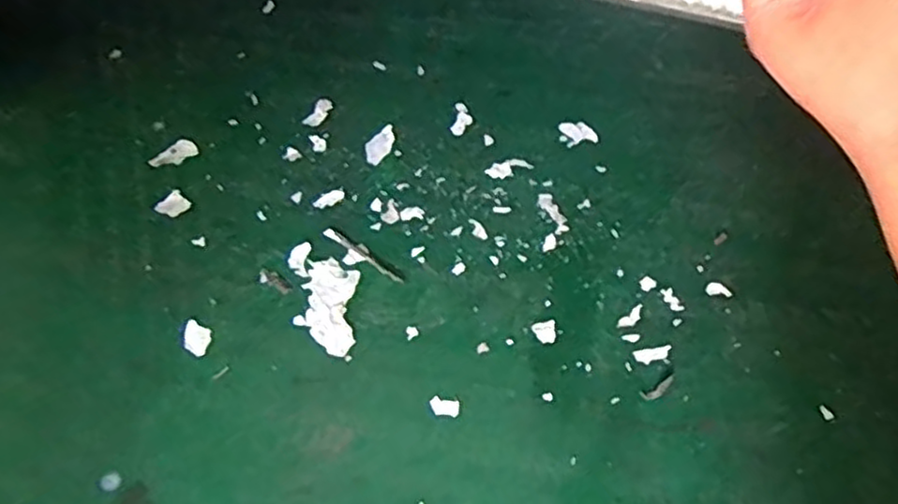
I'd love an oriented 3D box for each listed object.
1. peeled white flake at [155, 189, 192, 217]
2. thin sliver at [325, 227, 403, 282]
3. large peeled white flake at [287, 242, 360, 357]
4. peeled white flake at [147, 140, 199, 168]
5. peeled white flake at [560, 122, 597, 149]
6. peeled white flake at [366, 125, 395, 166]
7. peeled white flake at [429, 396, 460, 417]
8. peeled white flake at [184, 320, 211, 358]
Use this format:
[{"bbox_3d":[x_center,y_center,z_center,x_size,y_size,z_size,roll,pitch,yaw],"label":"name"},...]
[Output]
[{"bbox_3d":[-0.290,-0.050,0.746,0.029,0.006,0.030,29,62,16],"label":"peeled white flake"},{"bbox_3d":[-0.088,0.003,0.732,0.101,0.004,0.009,32,62,18],"label":"thin sliver"},{"bbox_3d":[-0.122,0.045,0.704,0.065,0.005,0.127,-9,58,-7],"label":"large peeled white flake"},{"bbox_3d":[-0.306,-0.108,0.783,0.050,0.004,0.031,-37,65,-22],"label":"peeled white flake"},{"bbox_3d":[0.152,-0.138,0.825,0.044,0.004,0.037,3,58,1],"label":"peeled white flake"},{"bbox_3d":[-0.078,-0.124,0.805,0.029,0.004,0.057,28,61,16],"label":"peeled white flake"},{"bbox_3d":[-0.004,0.141,0.643,0.027,0.004,0.017,10,58,5],"label":"peeled white flake"},{"bbox_3d":[-0.242,0.082,0.676,0.024,0.004,0.041,-7,58,-5],"label":"peeled white flake"}]

